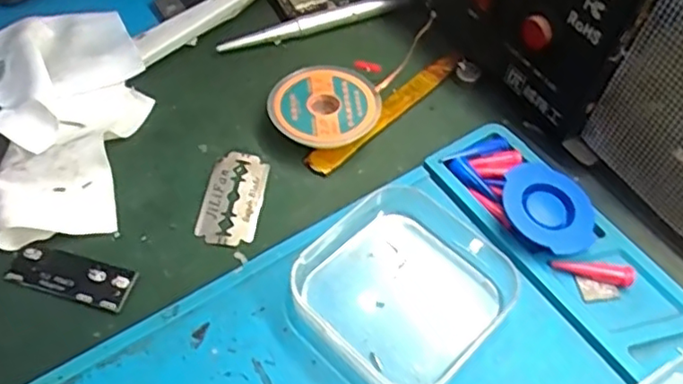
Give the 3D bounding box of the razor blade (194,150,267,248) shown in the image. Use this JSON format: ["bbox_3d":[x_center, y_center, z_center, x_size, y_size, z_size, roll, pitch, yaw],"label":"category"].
[{"bbox_3d":[-0.042,0.002,0.244,0.022,0.004,0.041,10,56,-4],"label":"razor blade"}]

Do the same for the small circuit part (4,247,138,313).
[{"bbox_3d":[-0.094,0.029,0.221,0.043,0.004,0.015,14,56,9],"label":"small circuit part"}]

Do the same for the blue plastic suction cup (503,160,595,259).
[{"bbox_3d":[0.075,0.006,0.234,0.033,0.012,0.037,16,56,10],"label":"blue plastic suction cup"}]

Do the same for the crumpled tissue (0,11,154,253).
[{"bbox_3d":[-0.111,-0.031,0.253,0.075,0.019,0.100,-27,60,-18],"label":"crumpled tissue"}]

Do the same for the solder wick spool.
[{"bbox_3d":[-0.007,-0.034,0.264,0.045,0.013,0.039,-20,57,-14],"label":"solder wick spool"}]

